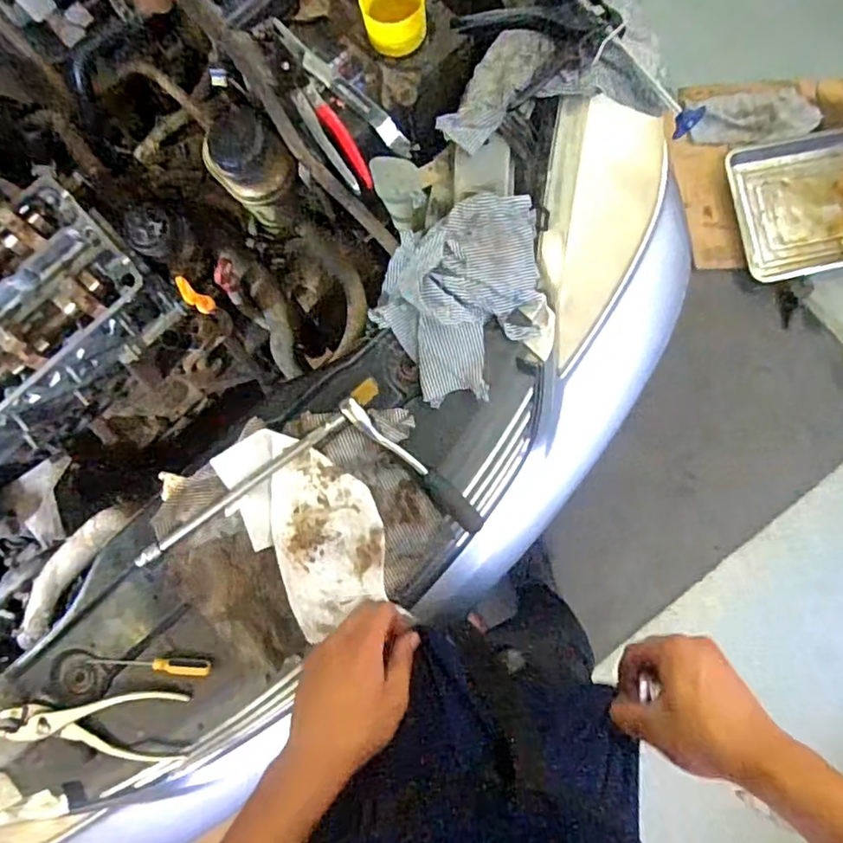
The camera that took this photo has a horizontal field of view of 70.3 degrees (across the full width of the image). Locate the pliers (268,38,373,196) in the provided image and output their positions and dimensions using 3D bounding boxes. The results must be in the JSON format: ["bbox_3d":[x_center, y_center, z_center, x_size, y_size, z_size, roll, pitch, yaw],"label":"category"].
[{"bbox_3d":[-0.114,-0.341,0.665,0.039,0.035,0.189,-32,81,0],"label":"pliers"}]

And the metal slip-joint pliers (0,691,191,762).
[{"bbox_3d":[-0.344,0.321,0.633,0.181,0.027,0.079,8,82,-12],"label":"metal slip-joint pliers"}]

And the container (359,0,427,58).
[{"bbox_3d":[-0.029,-0.449,0.661,0.073,0.051,0.073,-16,81,3],"label":"container"}]

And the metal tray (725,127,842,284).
[{"bbox_3d":[1.017,-0.549,1.465,0.469,0.075,0.350,-11,81,3],"label":"metal tray"}]

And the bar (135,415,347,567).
[{"bbox_3d":[-0.187,0.071,0.626,0.256,0.012,0.014,-36,81,-1],"label":"bar"}]

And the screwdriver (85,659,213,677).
[{"bbox_3d":[-0.293,0.262,0.648,0.132,0.016,0.017,3,82,5],"label":"screwdriver"}]

